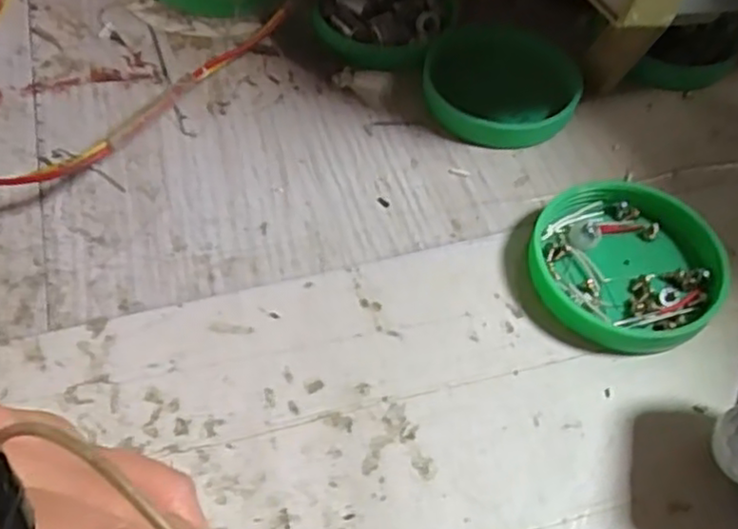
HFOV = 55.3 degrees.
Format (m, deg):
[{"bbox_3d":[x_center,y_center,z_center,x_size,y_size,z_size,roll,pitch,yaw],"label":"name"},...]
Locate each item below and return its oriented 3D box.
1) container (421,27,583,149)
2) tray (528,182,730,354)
[{"bbox_3d":[0.054,-0.075,0.295,0.063,0.018,0.058,17,56,8],"label":"container"},{"bbox_3d":[0.090,-0.001,0.247,0.064,0.015,0.061,2,55,-3],"label":"tray"}]

